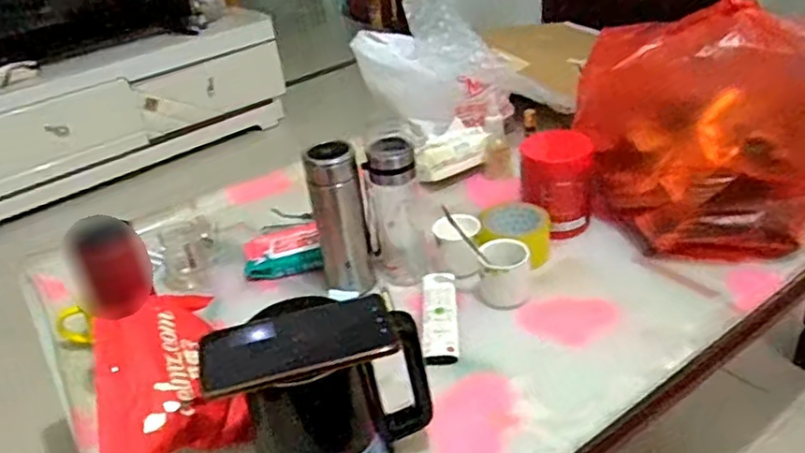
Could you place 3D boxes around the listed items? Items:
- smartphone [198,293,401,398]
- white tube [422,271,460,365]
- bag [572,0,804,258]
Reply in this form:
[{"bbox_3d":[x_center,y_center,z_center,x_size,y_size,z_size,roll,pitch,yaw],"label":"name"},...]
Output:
[{"bbox_3d":[-0.089,0.098,0.552,0.161,0.015,0.063,-14,53,-11],"label":"smartphone"},{"bbox_3d":[0.047,0.112,0.817,0.043,0.015,0.169,-4,32,5],"label":"white tube"},{"bbox_3d":[0.422,-0.147,0.896,0.279,0.266,0.294,-18,34,-16],"label":"bag"}]

